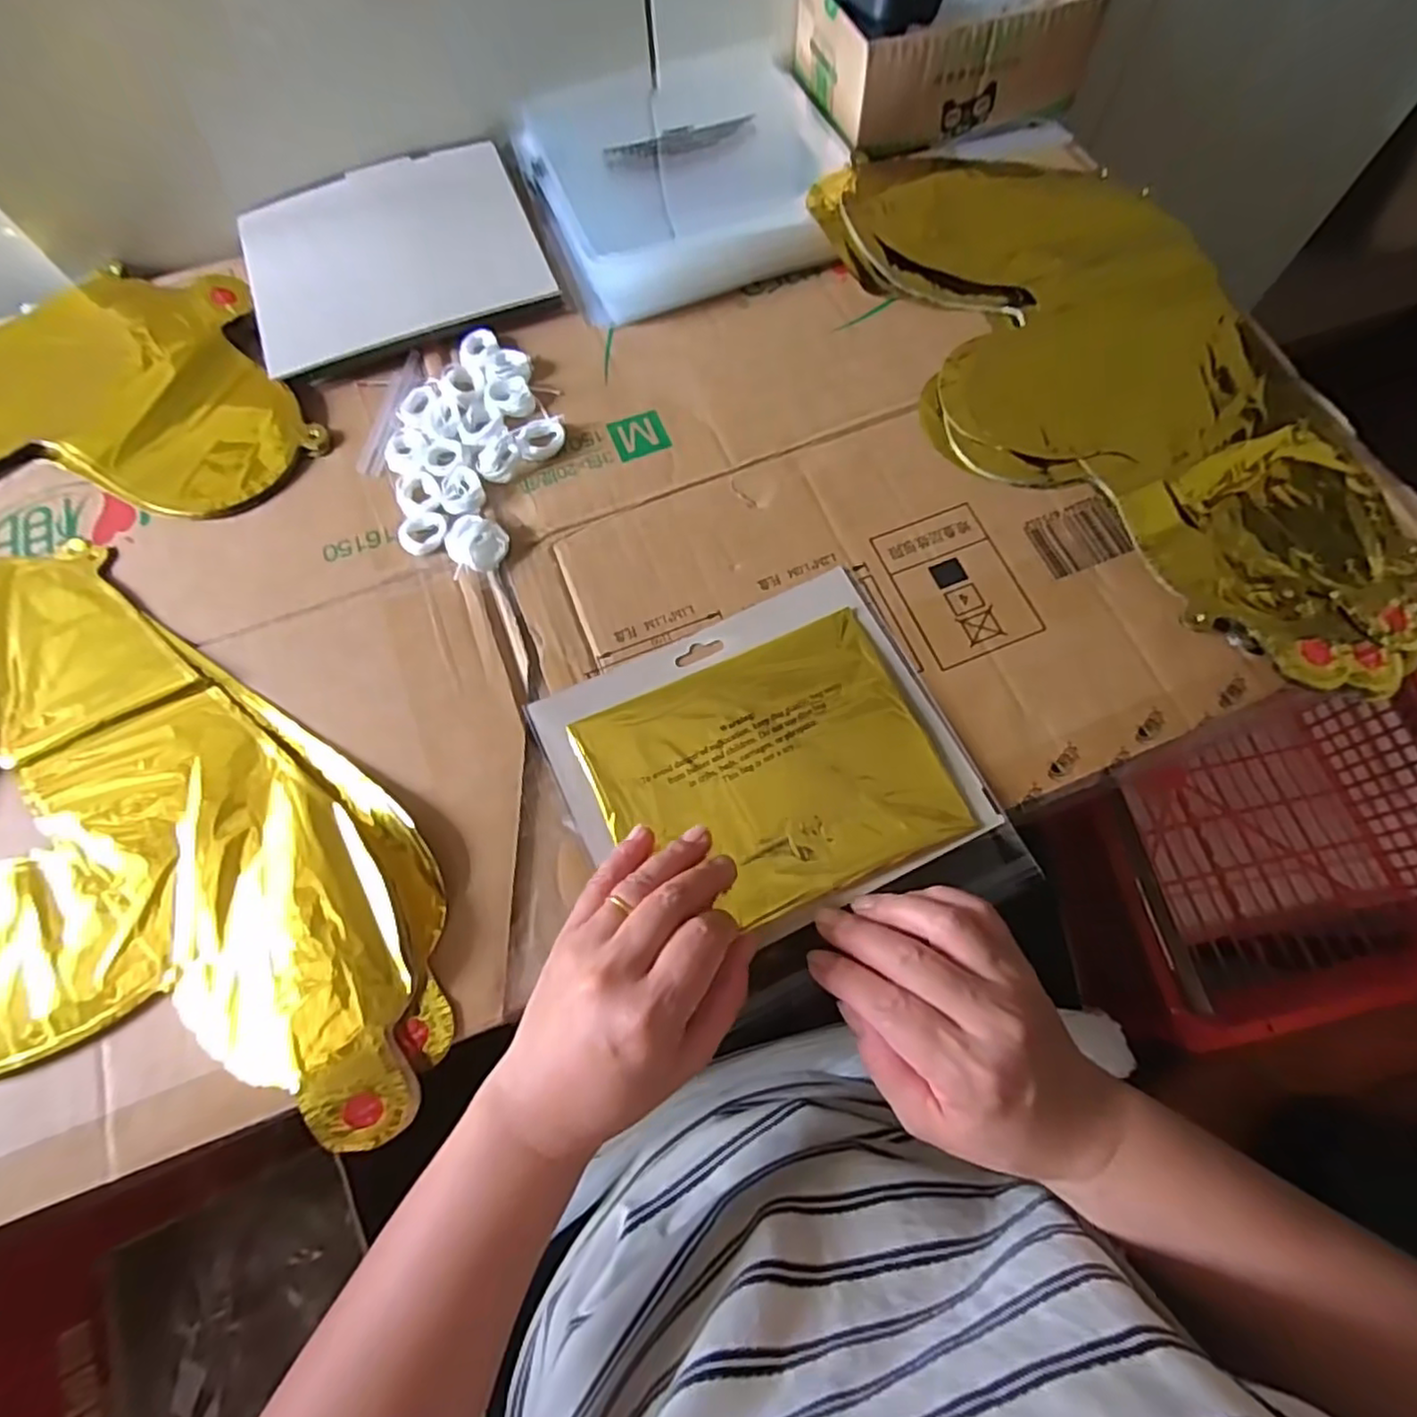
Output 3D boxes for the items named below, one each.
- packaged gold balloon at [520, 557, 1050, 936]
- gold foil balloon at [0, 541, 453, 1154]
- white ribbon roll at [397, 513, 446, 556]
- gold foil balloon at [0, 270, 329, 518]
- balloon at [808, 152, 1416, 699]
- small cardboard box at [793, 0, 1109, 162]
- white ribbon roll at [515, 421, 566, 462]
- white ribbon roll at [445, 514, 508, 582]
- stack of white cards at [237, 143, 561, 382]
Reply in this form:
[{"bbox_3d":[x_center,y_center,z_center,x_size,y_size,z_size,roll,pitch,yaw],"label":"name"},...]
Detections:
[{"bbox_3d":[0.032,0.034,0.358,0.197,0.015,0.180,-24,71,-8],"label":"packaged gold balloon"},{"bbox_3d":[-0.346,0.067,0.343,0.391,0.016,0.344,-16,70,-5],"label":"gold foil balloon"},{"bbox_3d":[-0.168,-0.104,0.408,0.028,0.008,0.027,0,70,1],"label":"white ribbon roll"},{"bbox_3d":[-0.467,-0.188,0.453,0.404,0.034,0.225,-14,70,-4],"label":"gold foil balloon"},{"bbox_3d":[0.241,-0.210,0.428,0.214,0.023,0.450,-20,70,-6],"label":"balloon"},{"bbox_3d":[0.172,-0.501,0.511,0.188,0.064,0.143,-16,70,-5],"label":"small cardboard box"},{"bbox_3d":[-0.103,-0.165,0.425,0.029,0.010,0.022,-20,70,-6],"label":"white ribbon roll"},{"bbox_3d":[-0.134,-0.096,0.399,0.035,0.013,0.039,-13,70,-4],"label":"white ribbon roll"},{"bbox_3d":[-0.217,-0.313,0.475,0.187,0.016,0.167,-21,71,-7],"label":"stack of white cards"}]

